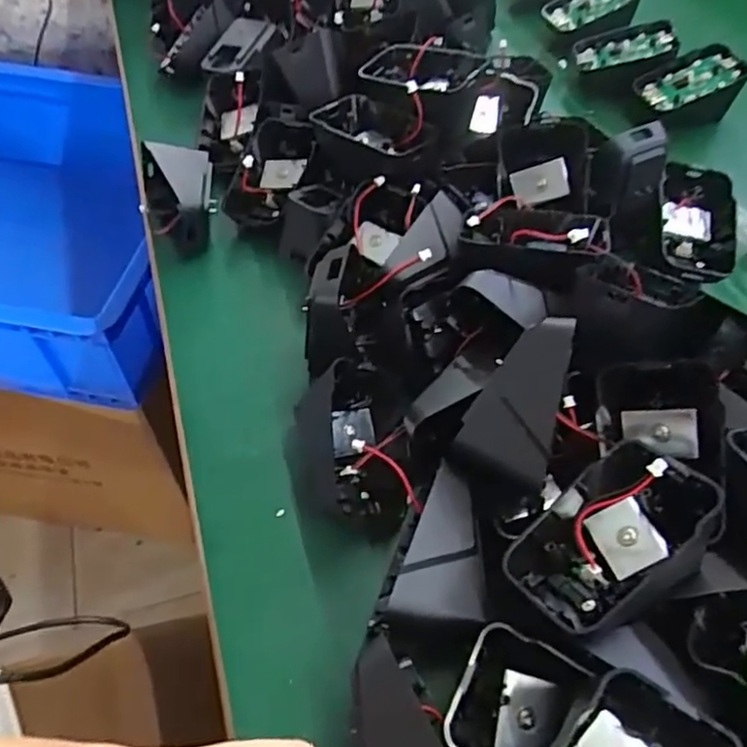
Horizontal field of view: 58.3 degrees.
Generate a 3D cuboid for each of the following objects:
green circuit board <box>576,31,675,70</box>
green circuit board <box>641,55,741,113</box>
[{"bbox_3d":[0.186,-0.240,0.498,0.067,0.007,0.025,-6,51,17],"label":"green circuit board"},{"bbox_3d":[0.224,-0.206,0.474,0.066,0.008,0.032,-24,55,6],"label":"green circuit board"}]

